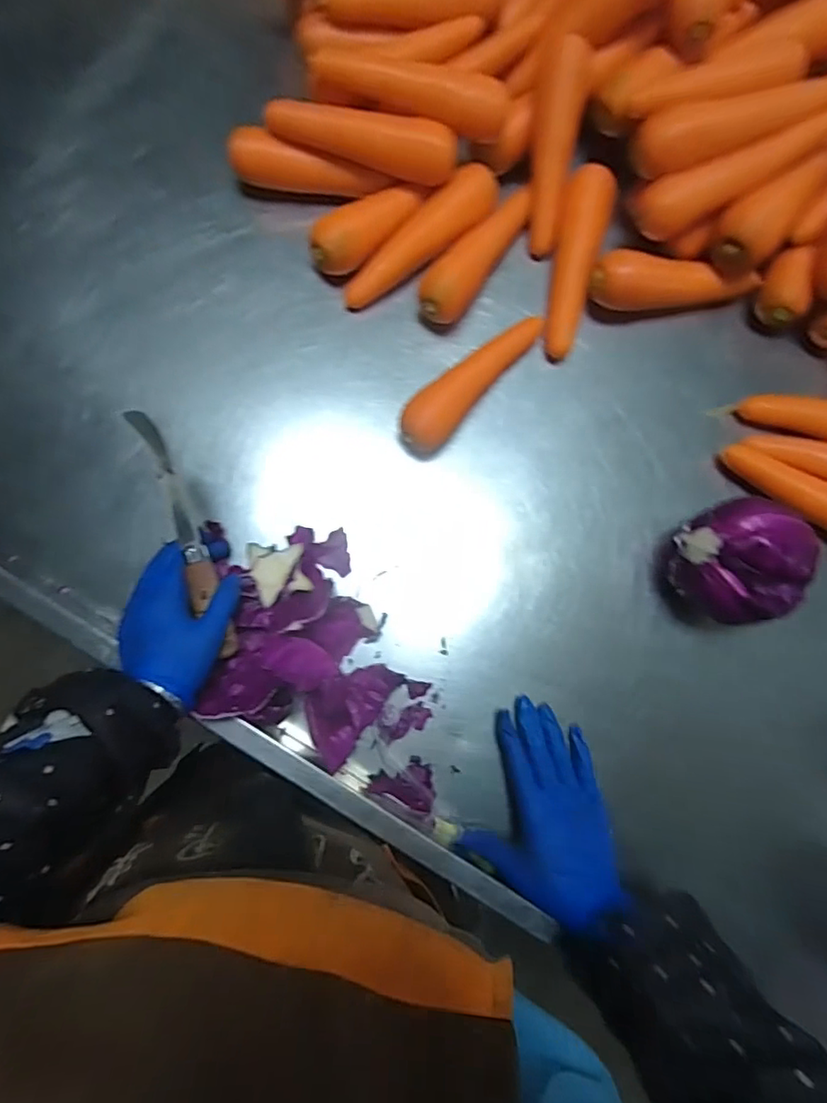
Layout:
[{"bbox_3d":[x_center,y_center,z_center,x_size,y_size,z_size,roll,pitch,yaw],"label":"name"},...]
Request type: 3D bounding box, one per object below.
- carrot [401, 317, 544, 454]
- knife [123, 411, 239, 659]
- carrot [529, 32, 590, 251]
[{"bbox_3d":[0.058,-0.170,0.536,0.042,0.038,0.182,42,82,3],"label":"carrot"},{"bbox_3d":[-0.181,-0.010,0.446,0.016,0.018,0.207,-17,104,-5],"label":"knife"},{"bbox_3d":[0.136,-0.386,0.536,0.040,0.030,0.169,3,114,-3],"label":"carrot"}]

